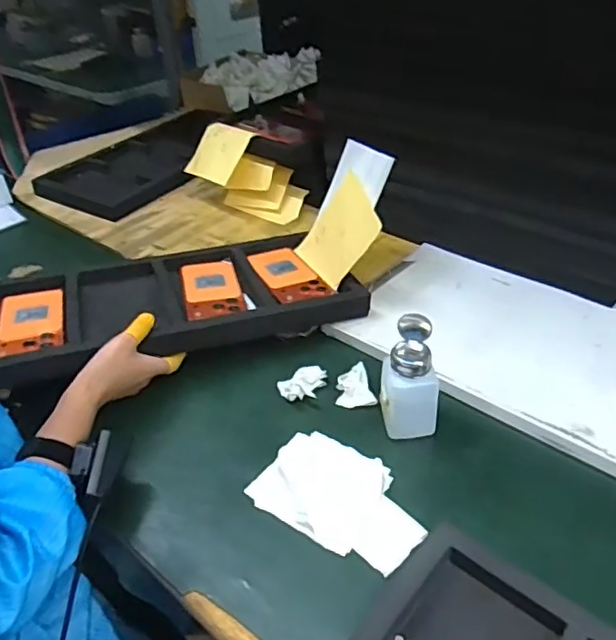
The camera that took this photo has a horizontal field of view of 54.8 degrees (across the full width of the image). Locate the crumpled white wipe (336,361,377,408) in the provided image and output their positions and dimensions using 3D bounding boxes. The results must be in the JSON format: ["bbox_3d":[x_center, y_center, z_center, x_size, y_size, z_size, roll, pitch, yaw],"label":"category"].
[{"bbox_3d":[0.053,0.075,0.678,0.042,0.020,0.051,-5,36,-3],"label":"crumpled white wipe"}]

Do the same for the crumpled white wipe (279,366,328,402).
[{"bbox_3d":[-0.002,0.072,0.690,0.060,0.015,0.045,-26,42,-28],"label":"crumpled white wipe"}]

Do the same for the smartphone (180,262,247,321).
[{"bbox_3d":[-0.127,-0.044,0.778,0.073,0.008,0.142,-10,37,-10],"label":"smartphone"}]

